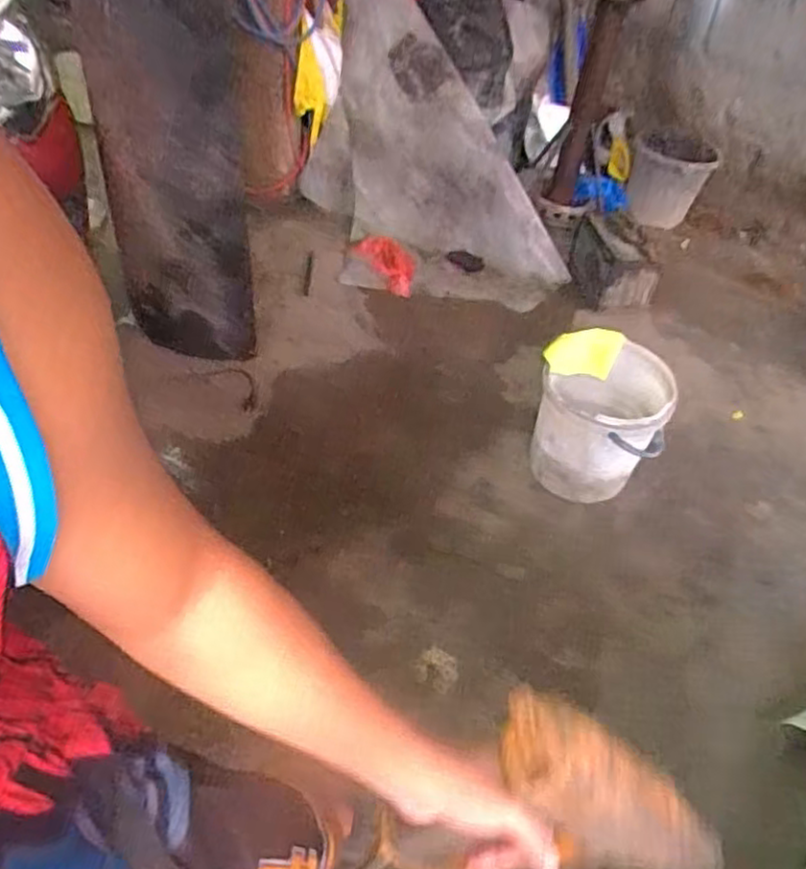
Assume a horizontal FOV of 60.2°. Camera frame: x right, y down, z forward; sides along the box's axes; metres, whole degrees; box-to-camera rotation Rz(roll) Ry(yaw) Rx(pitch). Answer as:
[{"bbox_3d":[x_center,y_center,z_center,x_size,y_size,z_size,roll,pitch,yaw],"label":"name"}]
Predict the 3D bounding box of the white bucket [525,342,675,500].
[{"bbox_3d":[0.468,-0.024,1.657,0.281,0.305,0.257,3,48,-3],"label":"white bucket"}]

